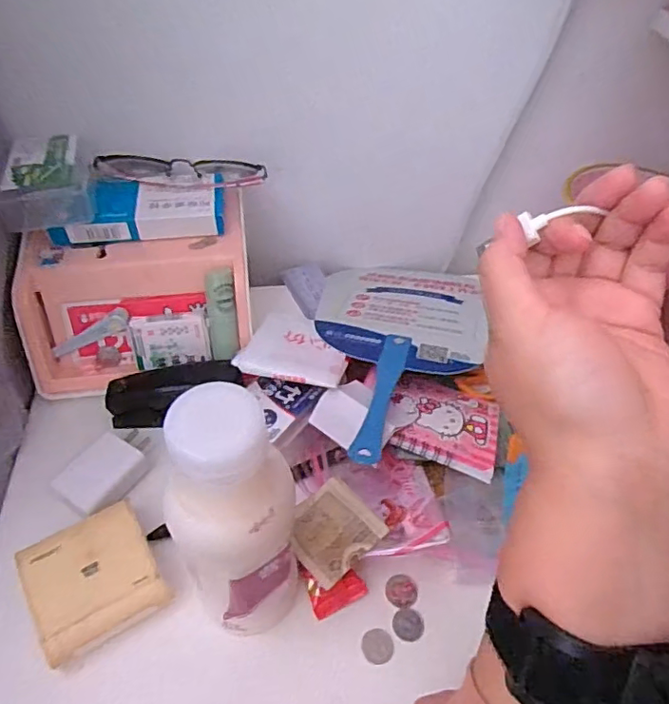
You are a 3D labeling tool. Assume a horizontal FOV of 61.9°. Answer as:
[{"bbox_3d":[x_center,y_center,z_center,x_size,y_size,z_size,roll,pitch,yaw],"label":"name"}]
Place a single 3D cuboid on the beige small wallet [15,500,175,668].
[{"bbox_3d":[-0.144,0.132,0.332,0.067,0.021,0.071,-24,53,-23],"label":"beige small wallet"}]

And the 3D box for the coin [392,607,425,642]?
[{"bbox_3d":[0.045,0.166,0.338,0.020,0.004,0.018,4,61,-15],"label":"coin"}]

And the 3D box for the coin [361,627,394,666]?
[{"bbox_3d":[0.026,0.173,0.329,0.019,0.004,0.018,5,62,-13],"label":"coin"}]

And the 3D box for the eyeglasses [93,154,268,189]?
[{"bbox_3d":[-0.122,-0.147,0.448,0.130,0.024,0.032,-4,48,-6],"label":"eyeglasses"}]

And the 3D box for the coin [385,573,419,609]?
[{"bbox_3d":[0.042,0.149,0.347,0.021,0.004,0.019,4,60,-15],"label":"coin"}]

